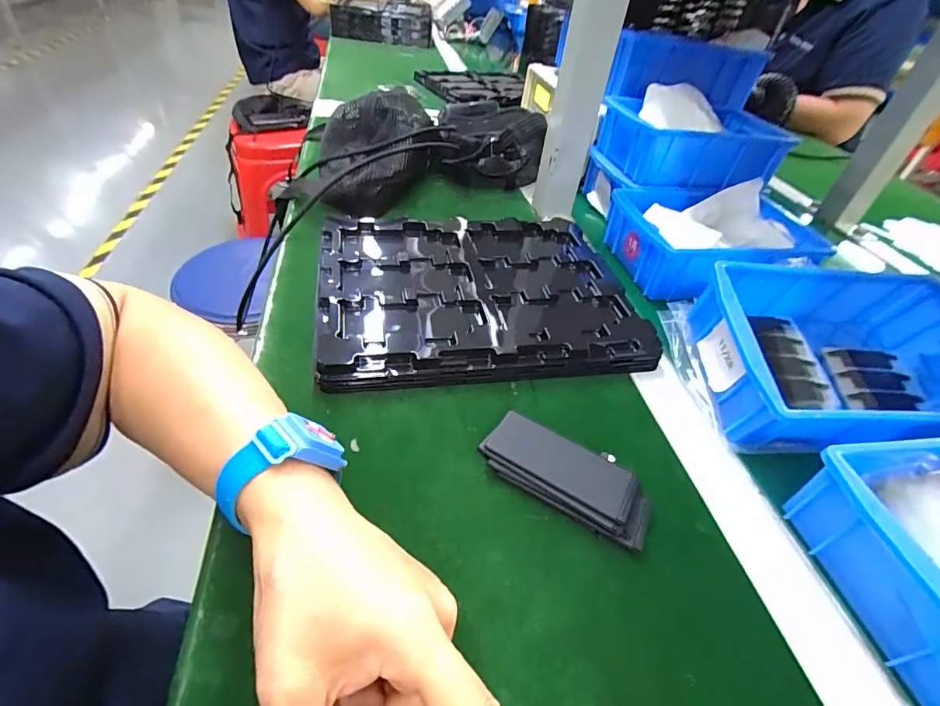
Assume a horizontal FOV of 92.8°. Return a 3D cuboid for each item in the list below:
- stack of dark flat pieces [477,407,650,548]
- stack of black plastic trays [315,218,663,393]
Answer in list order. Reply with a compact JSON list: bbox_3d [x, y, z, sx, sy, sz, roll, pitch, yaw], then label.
[{"bbox_3d":[0.061,0.077,0.286,0.107,0.018,0.044,25,46,17],"label":"stack of dark flat pieces"},{"bbox_3d":[0.004,-0.064,0.414,0.268,0.033,0.214,-3,44,-13],"label":"stack of black plastic trays"}]

